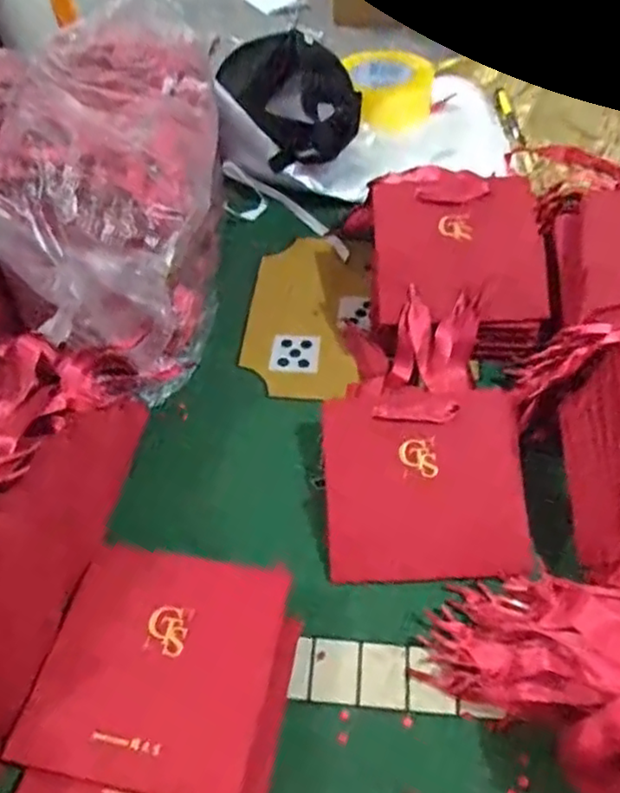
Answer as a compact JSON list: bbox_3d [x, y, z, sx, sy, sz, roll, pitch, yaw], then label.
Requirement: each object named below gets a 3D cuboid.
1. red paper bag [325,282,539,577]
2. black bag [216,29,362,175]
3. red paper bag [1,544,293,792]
[{"bbox_3d":[0.085,0.026,0.513,0.147,0.053,0.240,0,52,1],"label":"red paper bag"},{"bbox_3d":[-0.023,-0.349,0.754,0.139,0.072,0.193,-19,54,-13],"label":"black bag"},{"bbox_3d":[-0.094,0.165,0.412,0.136,0.012,0.142,9,52,9],"label":"red paper bag"}]

